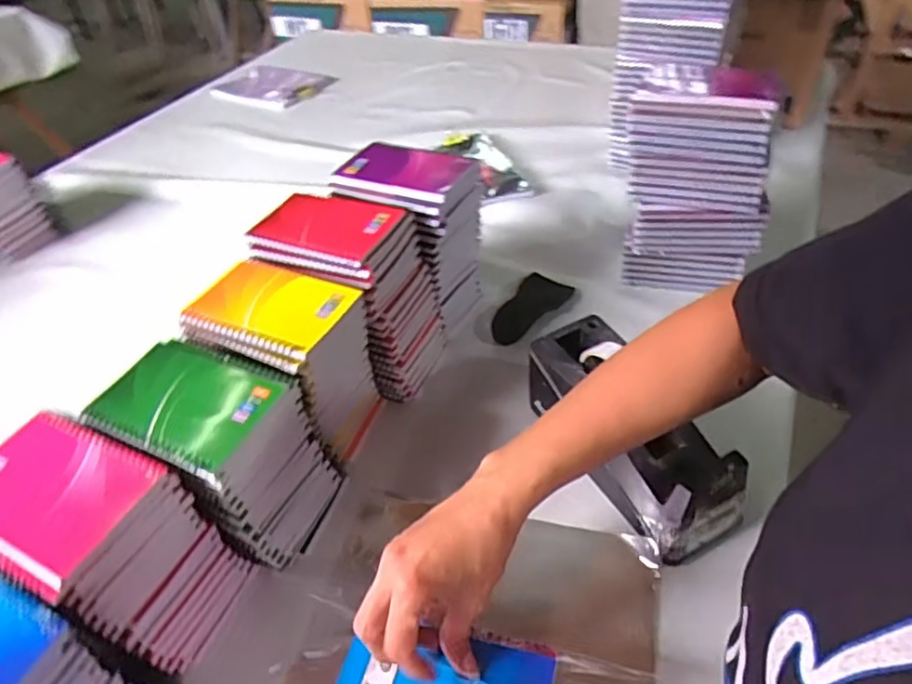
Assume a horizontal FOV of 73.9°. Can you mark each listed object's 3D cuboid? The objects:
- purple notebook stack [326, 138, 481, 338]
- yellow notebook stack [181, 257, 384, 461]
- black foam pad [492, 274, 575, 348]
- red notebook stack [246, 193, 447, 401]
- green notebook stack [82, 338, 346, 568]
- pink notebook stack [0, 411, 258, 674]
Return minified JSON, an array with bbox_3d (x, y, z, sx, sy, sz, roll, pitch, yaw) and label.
[{"bbox_3d":[-0.044,-0.112,0.667,0.129,0.180,0.101,19,49,23],"label":"purple notebook stack"},{"bbox_3d":[-0.146,0.024,0.548,0.124,0.162,0.097,15,48,20],"label":"yellow notebook stack"},{"bbox_3d":[0.086,-0.042,0.700,0.053,0.014,0.123,24,51,27],"label":"black foam pad"},{"bbox_3d":[-0.101,-0.045,0.607,0.147,0.171,0.097,15,48,20],"label":"red notebook stack"},{"bbox_3d":[-0.182,0.091,0.485,0.127,0.158,0.099,16,48,21],"label":"green notebook stack"},{"bbox_3d":[-0.250,0.149,0.433,0.128,0.158,0.092,14,48,20],"label":"pink notebook stack"}]

